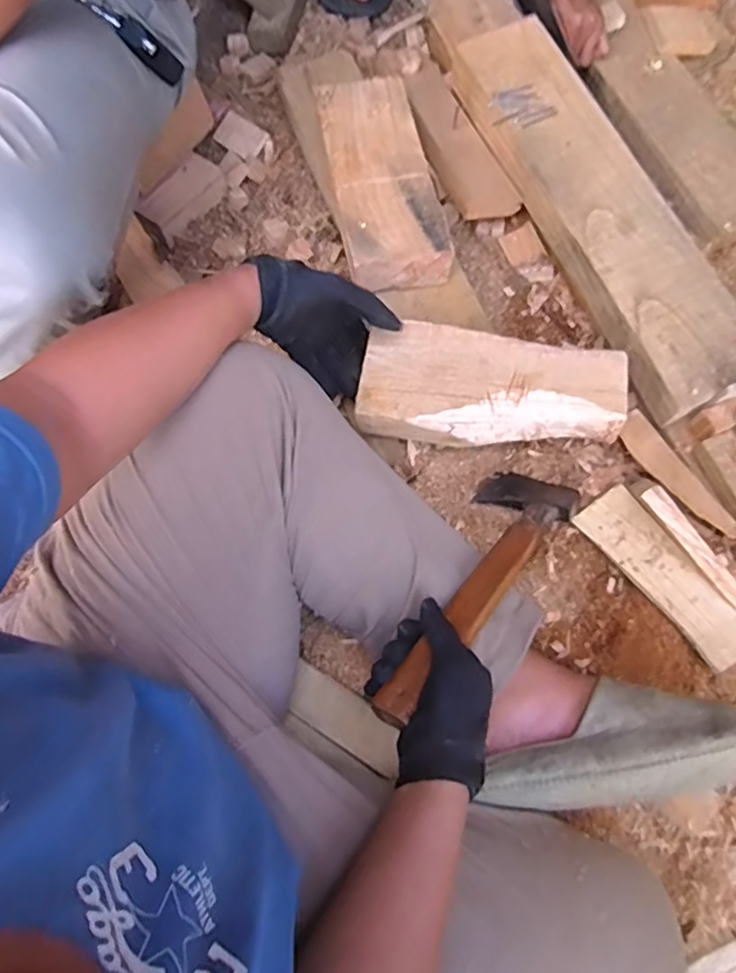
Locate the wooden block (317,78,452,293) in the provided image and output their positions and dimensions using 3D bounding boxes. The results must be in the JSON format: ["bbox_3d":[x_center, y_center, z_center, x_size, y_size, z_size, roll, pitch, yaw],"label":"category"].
[{"bbox_3d":[0.010,-0.385,0.742,0.126,0.054,0.290,-12,71,-3],"label":"wooden block"}]

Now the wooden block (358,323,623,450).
[{"bbox_3d":[0.134,-0.108,0.654,0.275,0.064,0.119,3,71,3],"label":"wooden block"}]

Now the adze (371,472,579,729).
[{"bbox_3d":[0.105,0.093,0.585,0.091,0.055,0.321,34,54,12],"label":"adze"}]

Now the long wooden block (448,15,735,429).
[{"bbox_3d":[0.265,-0.340,0.704,0.131,0.058,0.562,-21,72,-6],"label":"long wooden block"}]

